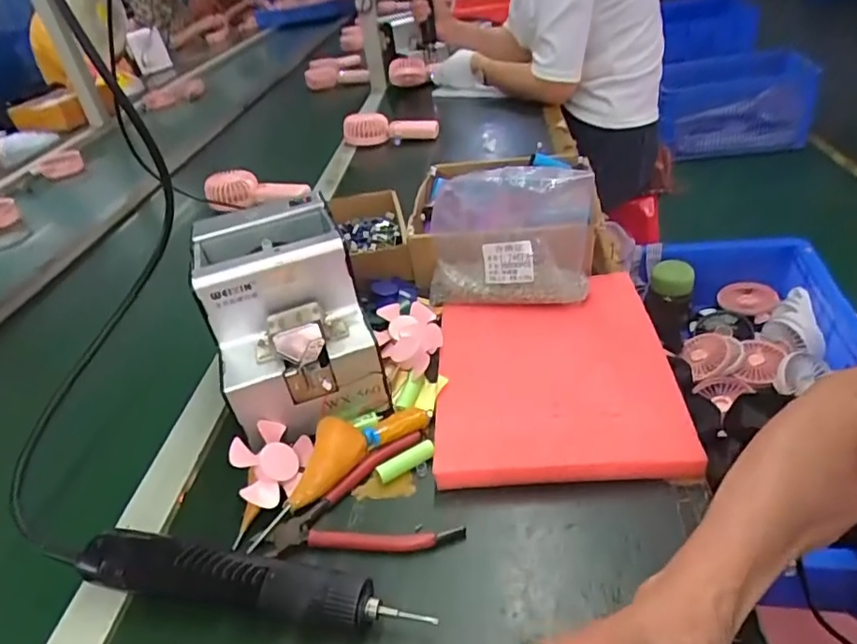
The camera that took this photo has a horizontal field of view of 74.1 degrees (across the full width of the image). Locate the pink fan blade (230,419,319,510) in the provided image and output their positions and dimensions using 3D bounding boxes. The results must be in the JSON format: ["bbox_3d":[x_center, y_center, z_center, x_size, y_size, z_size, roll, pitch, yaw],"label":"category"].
[{"bbox_3d":[-0.122,0.109,0.444,0.064,0.009,0.072,20,41,-24],"label":"pink fan blade"}]

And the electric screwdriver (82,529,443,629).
[{"bbox_3d":[-0.119,0.170,0.369,0.230,0.036,0.034,3,37,15],"label":"electric screwdriver"}]

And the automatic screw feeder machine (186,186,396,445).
[{"bbox_3d":[-0.129,-0.012,0.508,0.121,0.127,0.168,-19,36,-11],"label":"automatic screw feeder machine"}]

